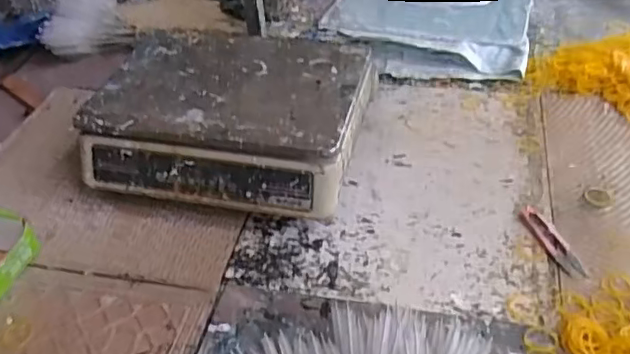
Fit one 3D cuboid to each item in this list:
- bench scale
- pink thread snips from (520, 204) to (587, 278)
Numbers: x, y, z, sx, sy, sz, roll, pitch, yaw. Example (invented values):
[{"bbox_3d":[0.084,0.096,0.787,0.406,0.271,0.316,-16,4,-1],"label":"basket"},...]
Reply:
[{"bbox_3d":[-0.095,-0.067,0.714,0.293,0.115,0.231,7,41,13],"label":"bench scale"},{"bbox_3d":[0.250,0.066,0.628,0.025,0.005,0.102,-12,39,-8],"label":"pink thread snips"}]

